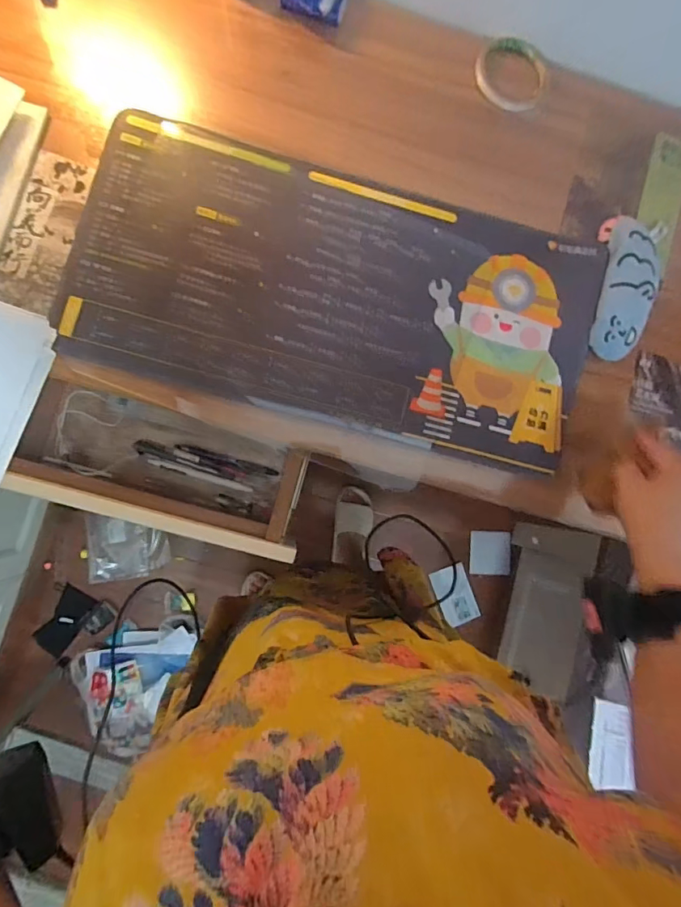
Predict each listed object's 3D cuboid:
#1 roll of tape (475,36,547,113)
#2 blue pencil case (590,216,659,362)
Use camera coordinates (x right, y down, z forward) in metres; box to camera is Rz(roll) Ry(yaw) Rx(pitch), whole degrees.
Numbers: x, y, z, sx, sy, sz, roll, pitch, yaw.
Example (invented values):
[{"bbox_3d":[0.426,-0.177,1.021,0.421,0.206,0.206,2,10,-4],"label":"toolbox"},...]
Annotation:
[{"bbox_3d":[0.207,-0.457,0.558,0.087,0.017,0.083,0,88,-5],"label":"roll of tape"},{"bbox_3d":[0.333,-0.190,0.542,0.065,0.036,0.160,12,87,-5],"label":"blue pencil case"}]

